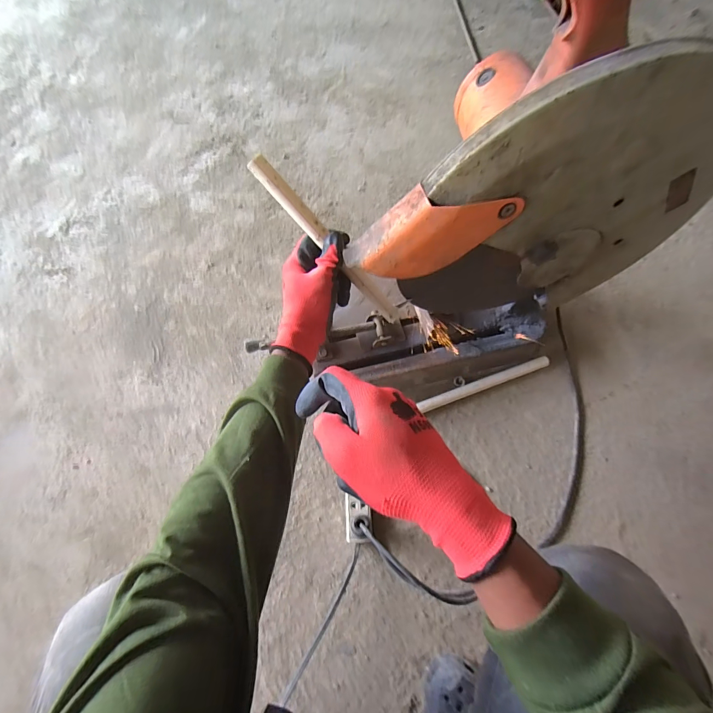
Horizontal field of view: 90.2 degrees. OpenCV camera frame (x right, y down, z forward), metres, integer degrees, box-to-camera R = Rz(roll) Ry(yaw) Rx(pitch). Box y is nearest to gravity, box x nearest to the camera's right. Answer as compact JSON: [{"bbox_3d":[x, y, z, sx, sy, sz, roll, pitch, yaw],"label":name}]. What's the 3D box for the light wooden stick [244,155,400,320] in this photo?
[{"bbox_3d":[-0.028,-0.131,0.433,0.249,0.014,0.019,44,71,-26],"label":"light wooden stick"}]

